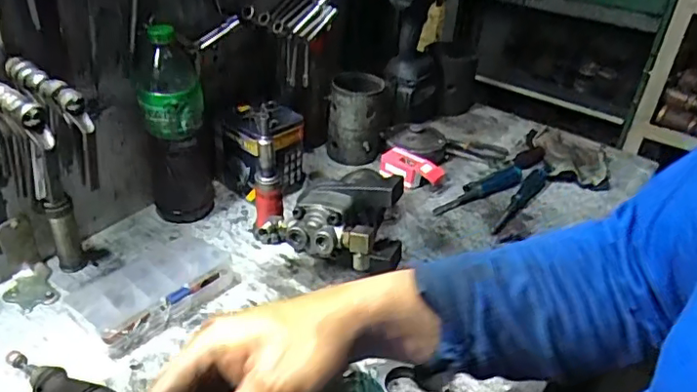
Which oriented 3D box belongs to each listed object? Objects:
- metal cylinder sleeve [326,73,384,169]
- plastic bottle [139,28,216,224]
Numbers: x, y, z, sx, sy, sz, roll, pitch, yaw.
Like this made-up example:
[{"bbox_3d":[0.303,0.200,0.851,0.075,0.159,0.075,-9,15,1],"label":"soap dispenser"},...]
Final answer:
[{"bbox_3d":[0.014,-0.128,0.948,0.096,0.149,0.081,6,33,1],"label":"metal cylinder sleeve"},{"bbox_3d":[-0.228,-0.087,0.741,0.086,0.269,0.074,-5,34,-16],"label":"plastic bottle"}]

